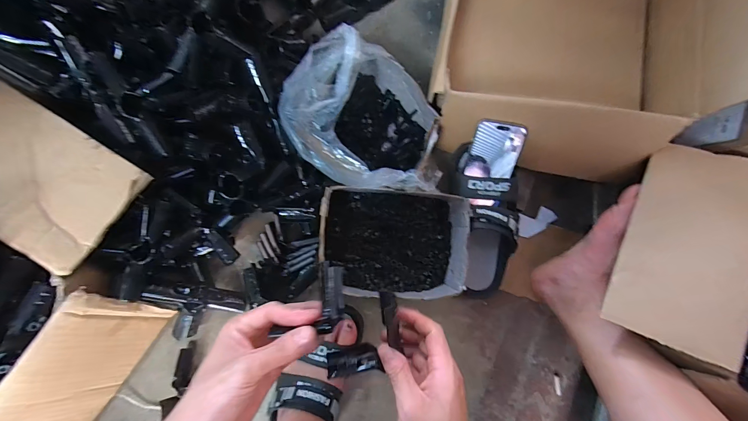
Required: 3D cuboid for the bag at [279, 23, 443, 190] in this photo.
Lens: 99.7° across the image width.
[{"bbox_3d":[-0.005,-0.117,0.468,0.238,0.131,0.185,41,81,-5],"label":"bag"}]

